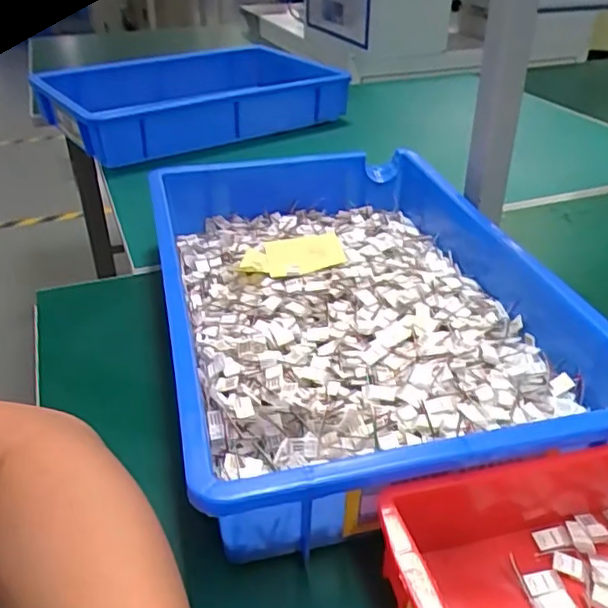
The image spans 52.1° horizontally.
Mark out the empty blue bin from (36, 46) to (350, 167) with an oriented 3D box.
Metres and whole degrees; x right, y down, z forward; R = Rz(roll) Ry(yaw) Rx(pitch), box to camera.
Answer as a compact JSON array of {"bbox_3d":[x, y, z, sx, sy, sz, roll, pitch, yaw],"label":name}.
[{"bbox_3d":[-0.195,-0.349,1.032,0.425,0.084,0.337,-22,39,-27],"label":"empty blue bin"}]

